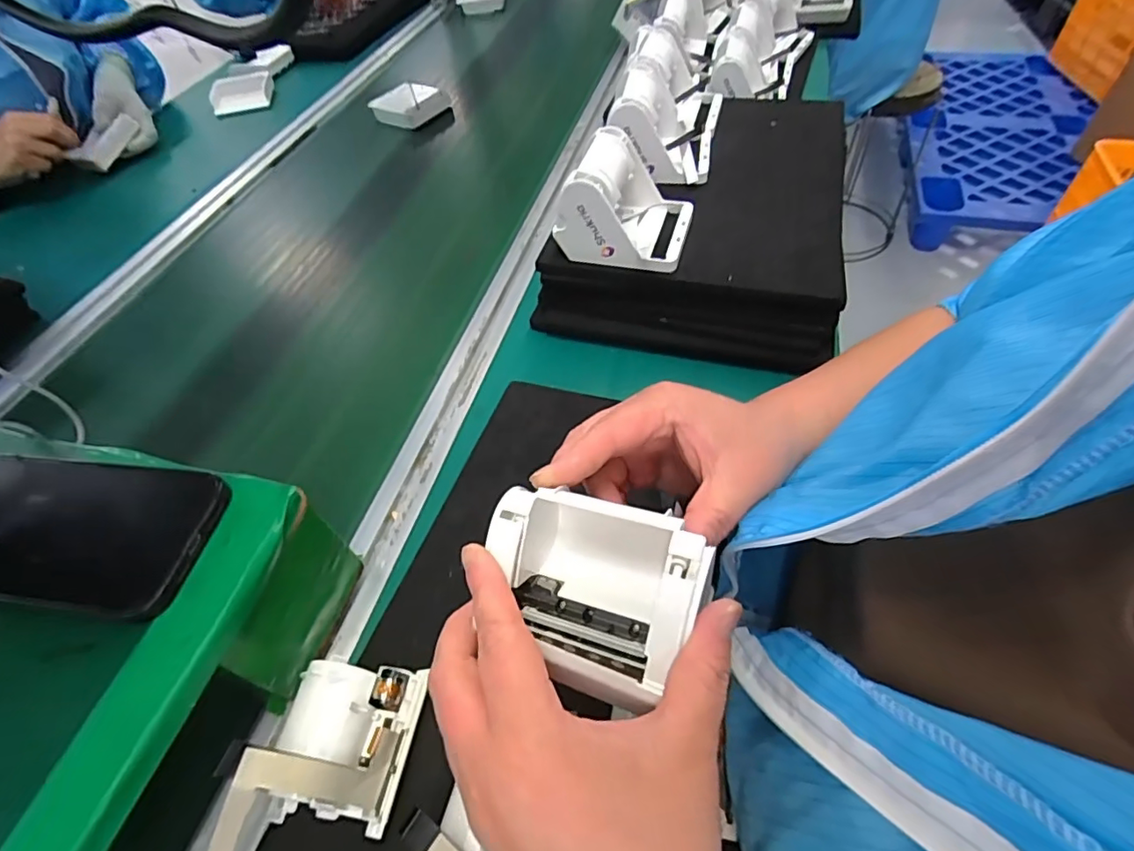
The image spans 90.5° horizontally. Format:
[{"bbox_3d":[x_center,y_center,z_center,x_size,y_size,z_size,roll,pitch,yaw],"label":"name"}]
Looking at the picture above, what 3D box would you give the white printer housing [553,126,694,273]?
[{"bbox_3d":[0.053,-0.193,0.473,0.102,0.072,0.098,13,55,14],"label":"white printer housing"}]

